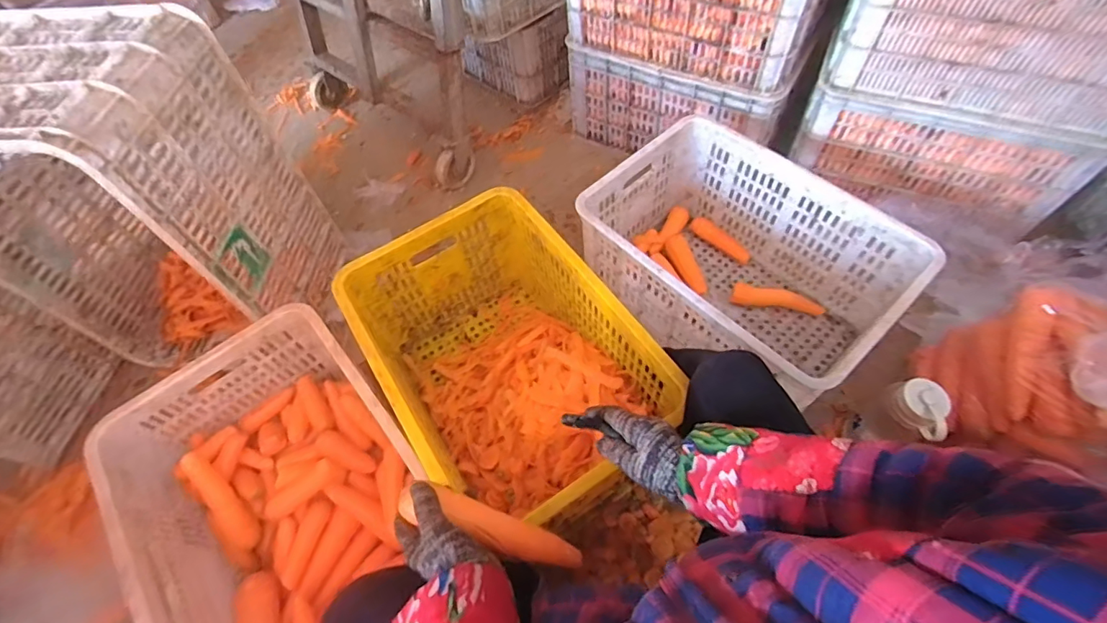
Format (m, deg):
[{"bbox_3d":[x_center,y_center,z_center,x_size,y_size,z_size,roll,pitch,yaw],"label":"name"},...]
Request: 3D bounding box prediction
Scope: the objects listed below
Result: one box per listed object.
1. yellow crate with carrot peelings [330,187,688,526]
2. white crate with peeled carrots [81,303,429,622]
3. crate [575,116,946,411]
[{"bbox_3d":[-0.082,0.105,0.890,0.363,0.297,0.516,-31,61,-14],"label":"yellow crate with carrot peelings"},{"bbox_3d":[-0.383,0.299,0.764,0.359,0.232,0.510,-36,62,-17],"label":"white crate with peeled carrots"},{"bbox_3d":[0.342,-0.077,0.978,0.359,0.287,0.523,-37,63,-18],"label":"crate"}]

